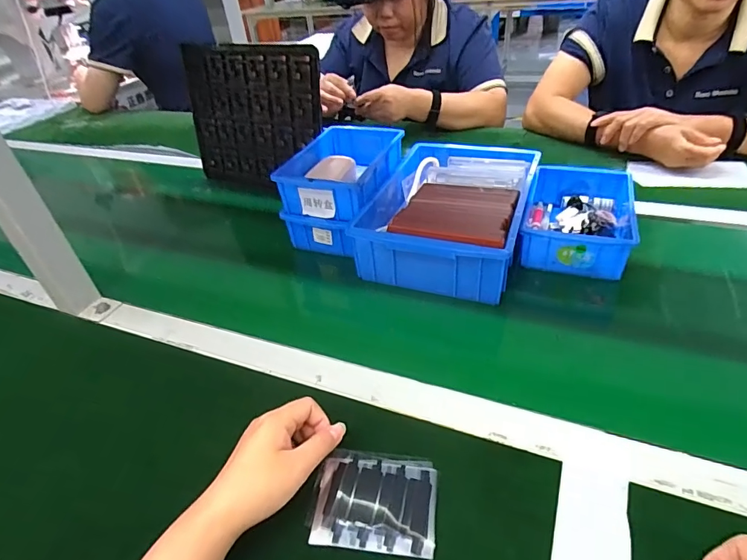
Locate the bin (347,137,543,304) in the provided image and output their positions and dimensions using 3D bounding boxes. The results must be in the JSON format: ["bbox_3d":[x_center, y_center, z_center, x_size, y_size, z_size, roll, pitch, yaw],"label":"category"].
[{"bbox_3d":[0.113,-0.102,0.643,0.212,0.084,0.294,11,42,21],"label":"bin"}]

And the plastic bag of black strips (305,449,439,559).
[{"bbox_3d":[0.001,0.179,0.357,0.100,0.006,0.076,1,39,10],"label":"plastic bag of black strips"}]

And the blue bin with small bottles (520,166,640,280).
[{"bbox_3d":[0.289,-0.091,0.621,0.126,0.058,0.204,10,41,20],"label":"blue bin with small bottles"}]

